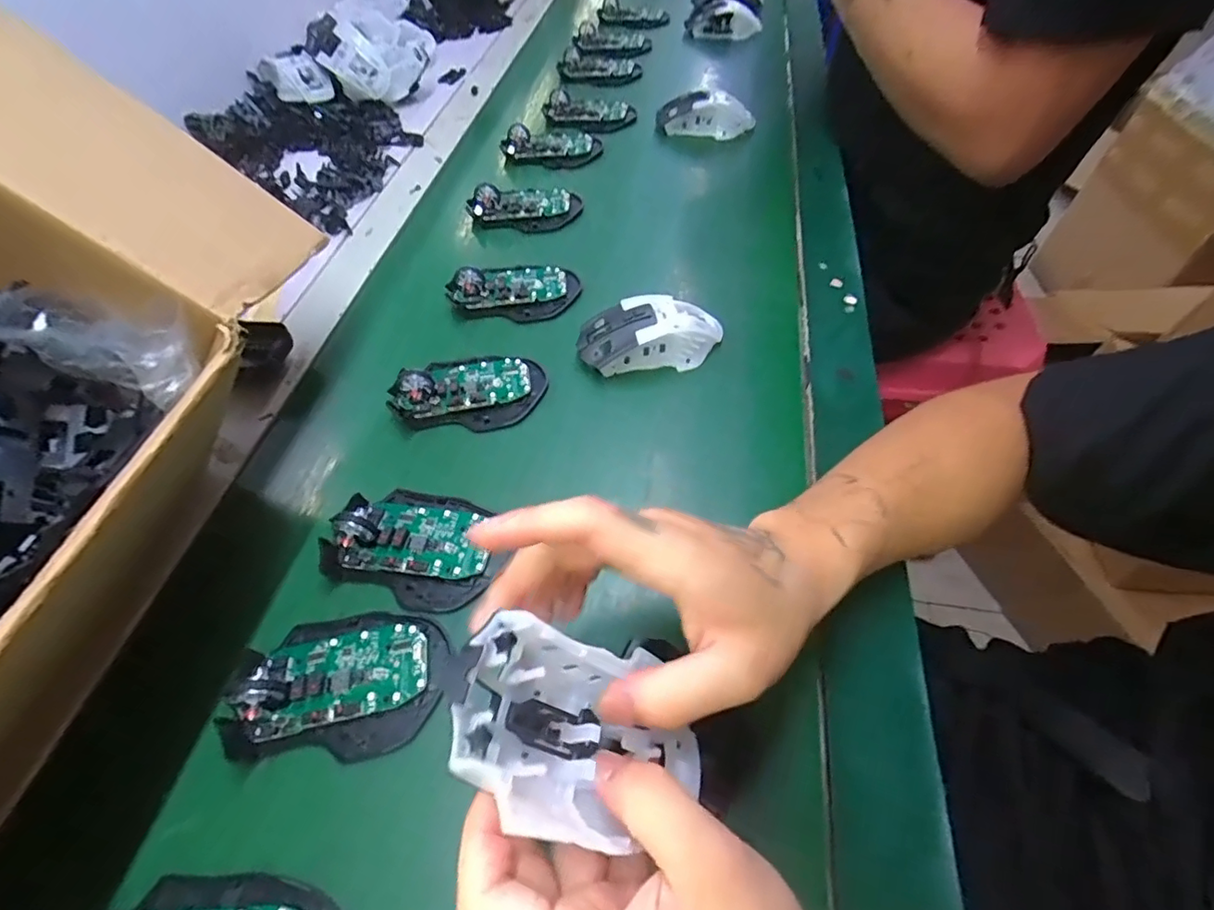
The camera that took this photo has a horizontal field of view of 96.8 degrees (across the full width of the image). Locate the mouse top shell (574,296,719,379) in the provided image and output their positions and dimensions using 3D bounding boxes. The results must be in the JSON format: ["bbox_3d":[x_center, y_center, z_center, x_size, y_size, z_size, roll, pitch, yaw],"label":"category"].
[{"bbox_3d":[0.034,-0.097,0.422,0.115,0.034,0.054,-3,54,-2],"label":"mouse top shell"}]

